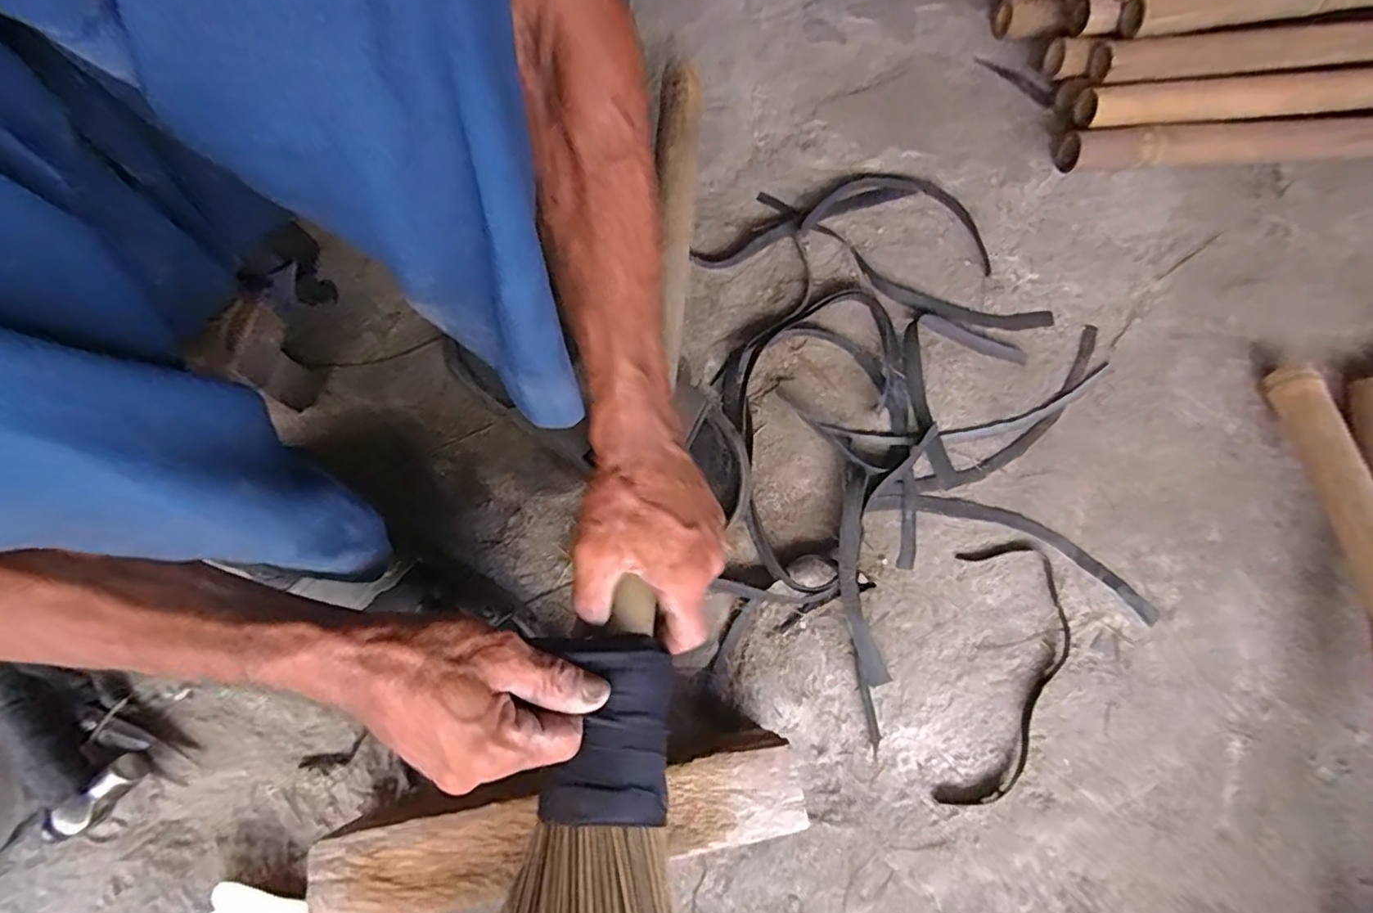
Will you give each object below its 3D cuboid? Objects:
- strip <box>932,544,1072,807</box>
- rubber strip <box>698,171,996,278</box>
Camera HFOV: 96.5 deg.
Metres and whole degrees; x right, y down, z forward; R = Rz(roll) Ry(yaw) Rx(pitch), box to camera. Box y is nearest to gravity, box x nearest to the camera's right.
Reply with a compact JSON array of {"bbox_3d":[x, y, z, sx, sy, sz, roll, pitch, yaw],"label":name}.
[{"bbox_3d":[0.262,0.174,0.497,0.099,0.009,0.209,12,71,2],"label":"strip"},{"bbox_3d":[0.150,-0.235,0.598,0.295,0.033,0.119,-4,71,-4],"label":"rubber strip"}]

